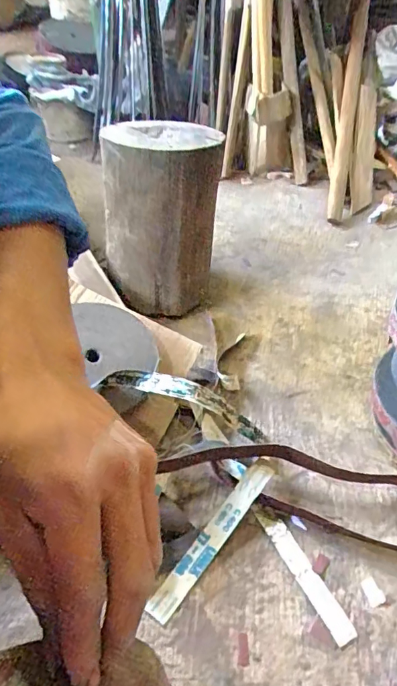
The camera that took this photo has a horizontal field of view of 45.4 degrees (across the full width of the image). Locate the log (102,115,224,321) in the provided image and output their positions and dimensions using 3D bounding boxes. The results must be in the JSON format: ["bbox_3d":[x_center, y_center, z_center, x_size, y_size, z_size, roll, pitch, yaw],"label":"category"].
[{"bbox_3d":[-0.068,-0.228,0.861,0.201,0.275,0.180,-5,44,-8],"label":"log"}]

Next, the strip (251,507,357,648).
[{"bbox_3d":[0.124,0.271,0.571,0.028,0.004,0.172,-19,48,-21],"label":"strip"}]

